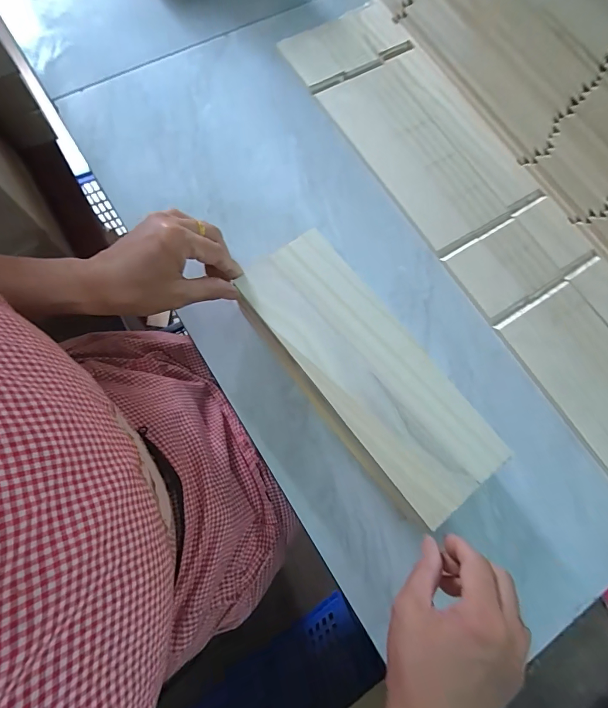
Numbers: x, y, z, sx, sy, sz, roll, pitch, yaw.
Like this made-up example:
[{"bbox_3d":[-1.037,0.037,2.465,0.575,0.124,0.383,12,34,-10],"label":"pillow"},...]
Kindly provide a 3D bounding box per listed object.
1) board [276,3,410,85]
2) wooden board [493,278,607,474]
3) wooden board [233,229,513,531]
[{"bbox_3d":[0.056,-0.433,0.523,0.168,0.013,0.090,-30,79,-8],"label":"board"},{"bbox_3d":[0.339,0.051,0.410,0.116,0.004,0.269,-31,79,-9],"label":"wooden board"},{"bbox_3d":[0.055,0.013,0.348,0.109,0.017,0.274,-36,78,-9],"label":"wooden board"}]

